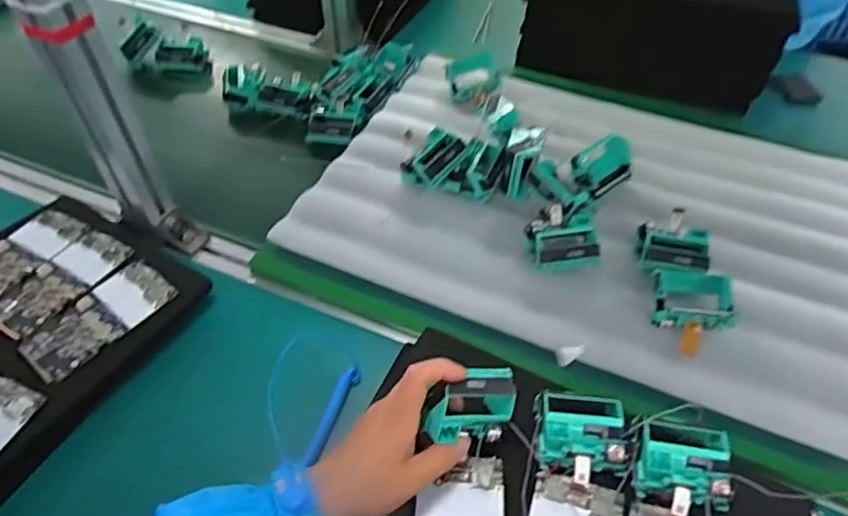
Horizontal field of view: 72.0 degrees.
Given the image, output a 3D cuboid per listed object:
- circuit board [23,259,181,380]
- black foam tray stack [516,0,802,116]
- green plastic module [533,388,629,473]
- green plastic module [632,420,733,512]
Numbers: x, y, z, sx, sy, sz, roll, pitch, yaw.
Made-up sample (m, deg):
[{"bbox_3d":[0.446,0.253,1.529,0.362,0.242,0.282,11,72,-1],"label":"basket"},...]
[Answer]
[{"bbox_3d":[-0.308,0.055,0.555,0.068,0.007,0.130,29,54,22],"label":"circuit board"},{"bbox_3d":[0.340,-0.362,0.865,0.339,0.154,0.223,19,51,15],"label":"black foam tray stack"},{"bbox_3d":[0.128,0.139,0.474,0.072,0.036,0.059,4,49,3],"label":"green plastic module"},{"bbox_3d":[0.202,0.161,0.458,0.067,0.034,0.055,6,49,5],"label":"green plastic module"}]

